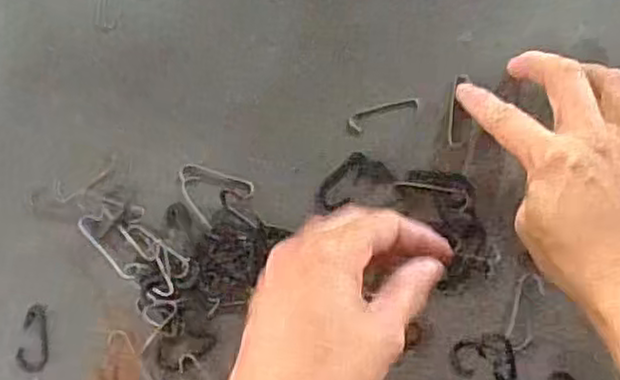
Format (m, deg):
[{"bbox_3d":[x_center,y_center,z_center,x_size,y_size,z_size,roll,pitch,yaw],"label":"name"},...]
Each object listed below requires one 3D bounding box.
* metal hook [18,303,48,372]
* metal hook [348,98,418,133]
[{"bbox_3d":[-0.157,0.084,0.403,0.017,0.004,0.037,-1,87,4],"label":"metal hook"},{"bbox_3d":[0.041,-0.042,0.396,0.040,0.004,0.011,-18,86,3],"label":"metal hook"}]

